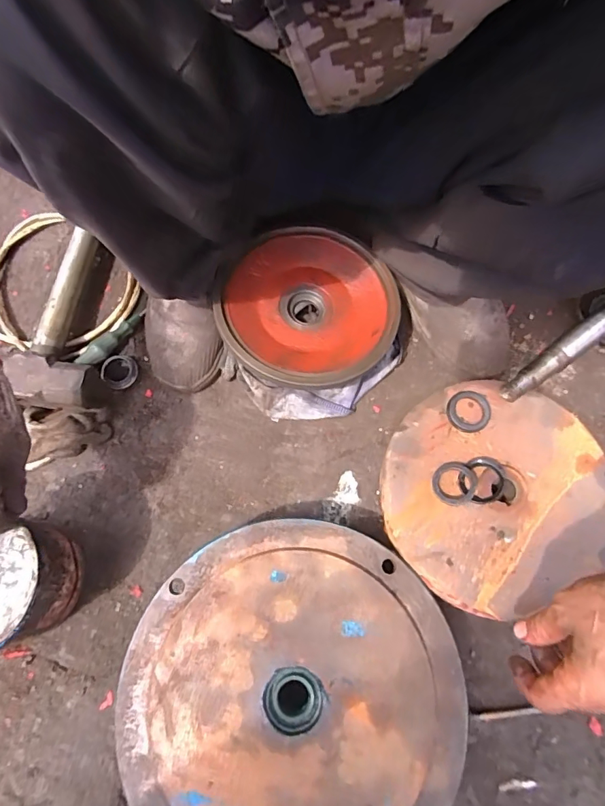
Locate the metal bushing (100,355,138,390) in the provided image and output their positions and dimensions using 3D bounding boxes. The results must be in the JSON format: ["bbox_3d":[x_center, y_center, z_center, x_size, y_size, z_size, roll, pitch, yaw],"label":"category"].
[{"bbox_3d":[-0.220,-0.037,0.543,0.040,0.017,0.042,0,71,-1],"label":"metal bushing"}]

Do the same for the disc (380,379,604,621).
[{"bbox_3d":[0.198,0.084,0.462,0.231,0.016,0.215,0,71,-1],"label":"disc"}]

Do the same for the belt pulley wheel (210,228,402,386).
[{"bbox_3d":[0.008,-0.114,0.517,0.194,0.037,0.197,14,71,3],"label":"belt pulley wheel"}]

